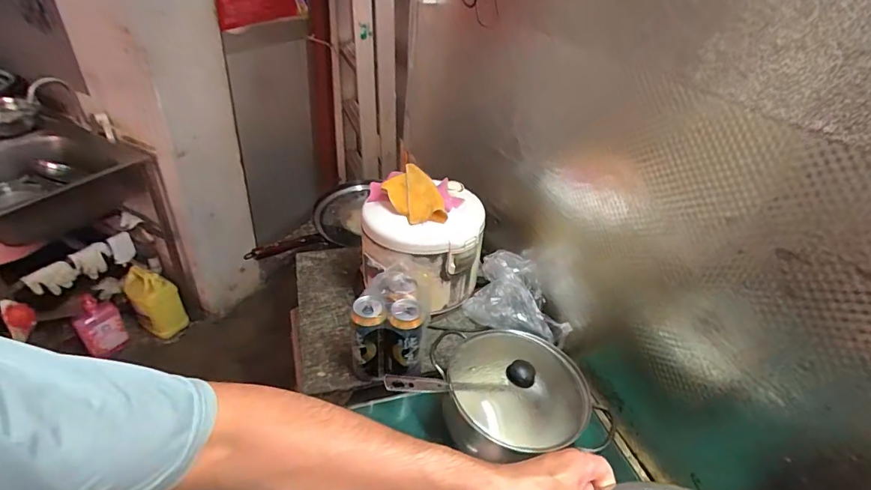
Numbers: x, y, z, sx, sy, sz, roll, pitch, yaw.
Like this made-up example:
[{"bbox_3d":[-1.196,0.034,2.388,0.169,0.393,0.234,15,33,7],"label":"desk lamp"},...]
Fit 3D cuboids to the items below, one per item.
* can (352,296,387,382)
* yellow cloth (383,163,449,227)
[{"bbox_3d":[-0.122,0.179,0.815,0.055,0.172,0.057,4,36,-3],"label":"can"},{"bbox_3d":[-0.054,-0.107,0.900,0.093,0.044,0.188,-12,40,-23],"label":"yellow cloth"}]

